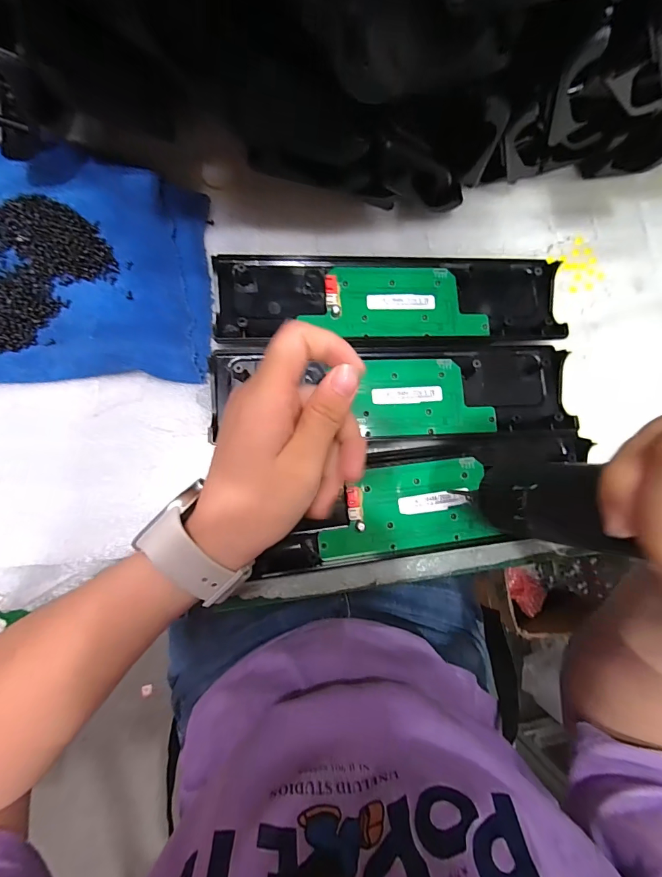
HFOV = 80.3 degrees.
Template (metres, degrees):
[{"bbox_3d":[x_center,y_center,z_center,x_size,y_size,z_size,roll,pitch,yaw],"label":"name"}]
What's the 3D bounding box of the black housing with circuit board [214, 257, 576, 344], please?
[{"bbox_3d":[0.044,-0.104,0.280,0.244,0.016,0.067,-2,84,-7],"label":"black housing with circuit board"}]

